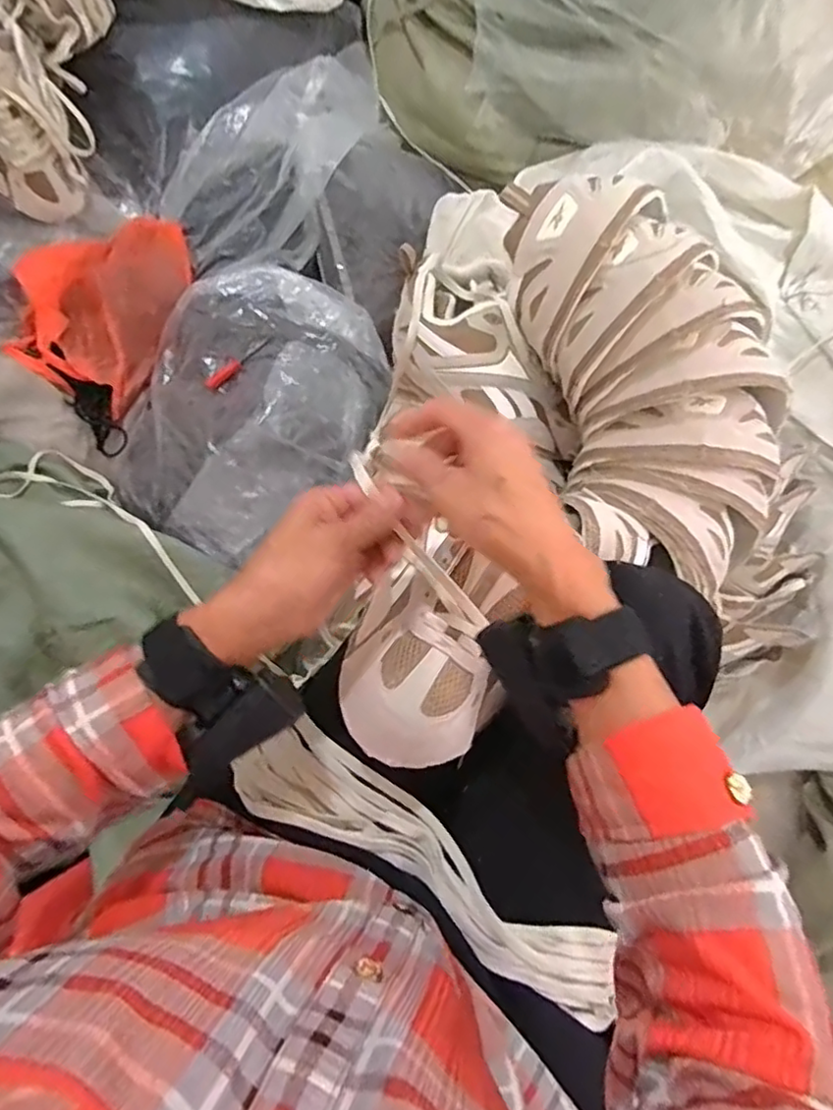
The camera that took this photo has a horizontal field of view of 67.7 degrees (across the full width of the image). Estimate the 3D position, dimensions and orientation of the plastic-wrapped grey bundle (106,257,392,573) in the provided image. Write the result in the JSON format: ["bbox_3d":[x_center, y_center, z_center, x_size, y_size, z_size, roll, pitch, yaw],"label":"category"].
[{"bbox_3d":[-0.207,-0.189,0.754,0.276,0.091,0.363,30,77,8],"label":"plastic-wrapped grey bundle"}]

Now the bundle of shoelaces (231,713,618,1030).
[{"bbox_3d":[-0.010,0.196,0.405,0.274,0.037,0.067,32,84,11],"label":"bundle of shoelaces"}]

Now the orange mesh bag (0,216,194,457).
[{"bbox_3d":[-0.409,-0.321,0.810,0.200,0.056,0.313,23,83,11],"label":"orange mesh bag"}]

